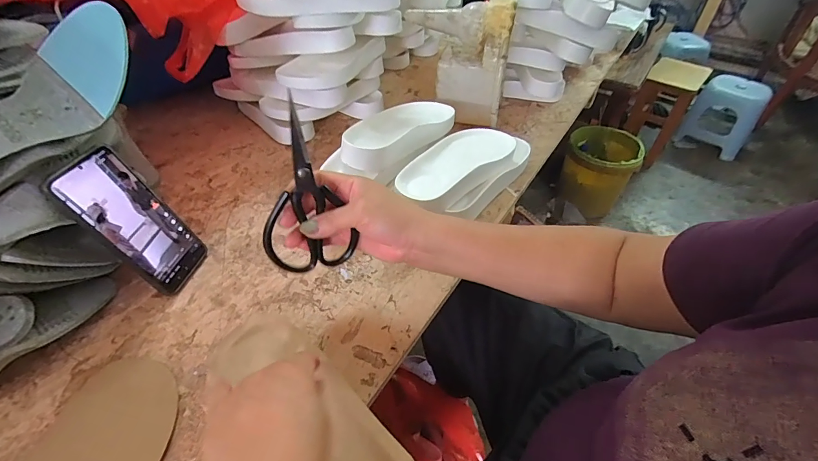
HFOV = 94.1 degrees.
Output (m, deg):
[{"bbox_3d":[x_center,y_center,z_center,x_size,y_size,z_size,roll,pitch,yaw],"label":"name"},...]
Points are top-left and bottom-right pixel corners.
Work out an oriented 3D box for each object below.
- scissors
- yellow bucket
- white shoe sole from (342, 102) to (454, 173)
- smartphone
[{"bbox_3d":[-0.097,-0.032,0.350,0.077,0.166,0.022,-1,31,-3],"label":"scissors"},{"bbox_3d":[0.757,-0.230,1.566,0.255,0.293,0.299,18,47,15],"label":"yellow bucket"},{"bbox_3d":[-0.013,-0.160,0.579,0.104,0.044,0.241,27,50,22],"label":"white shoe sole"},{"bbox_3d":[-0.295,-0.006,0.416,0.010,0.164,0.078,-8,41,21],"label":"smartphone"}]

